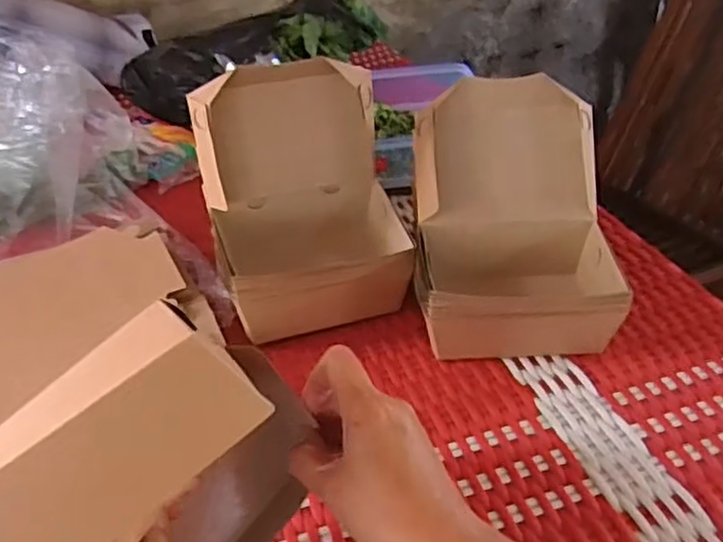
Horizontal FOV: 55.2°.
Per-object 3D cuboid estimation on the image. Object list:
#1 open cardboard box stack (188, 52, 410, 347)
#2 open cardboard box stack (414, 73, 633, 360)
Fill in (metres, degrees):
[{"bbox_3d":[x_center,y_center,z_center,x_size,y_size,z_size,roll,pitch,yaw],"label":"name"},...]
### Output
[{"bbox_3d":[-0.045,-0.056,0.532,0.138,0.172,0.106,-14,37,-12],"label":"open cardboard box stack"},{"bbox_3d":[0.113,-0.036,0.516,0.140,0.157,0.147,-1,36,5],"label":"open cardboard box stack"}]

